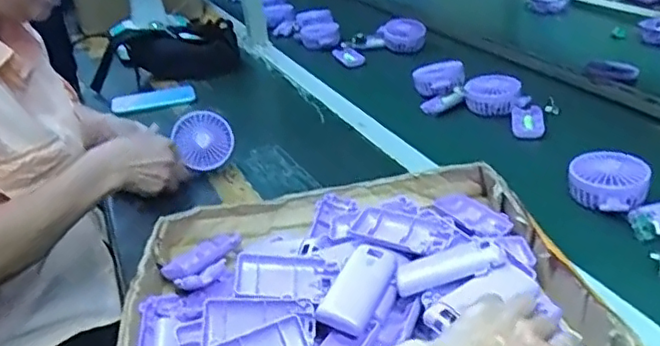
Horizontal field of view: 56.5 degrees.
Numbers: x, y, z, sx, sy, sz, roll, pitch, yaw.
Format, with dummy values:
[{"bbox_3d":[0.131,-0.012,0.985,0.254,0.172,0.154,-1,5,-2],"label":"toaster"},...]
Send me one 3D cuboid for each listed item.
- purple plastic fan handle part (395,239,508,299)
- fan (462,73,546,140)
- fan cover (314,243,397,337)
[{"bbox_3d":[0.101,0.079,0.524,0.091,0.012,0.036,-19,25,15],"label":"purple plastic fan handle part"},{"bbox_3d":[0.289,-0.108,0.993,0.077,0.041,0.167,-17,42,-19],"label":"fan"},{"bbox_3d":[0.027,0.100,0.537,0.044,0.019,0.089,25,53,18],"label":"fan cover"}]

